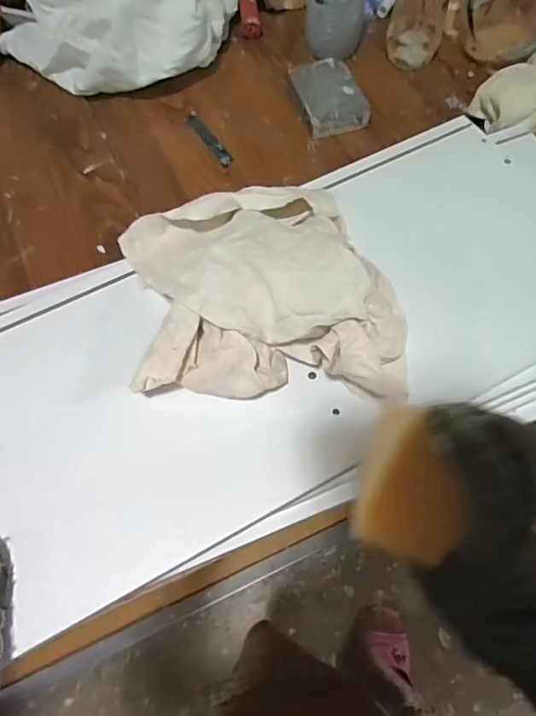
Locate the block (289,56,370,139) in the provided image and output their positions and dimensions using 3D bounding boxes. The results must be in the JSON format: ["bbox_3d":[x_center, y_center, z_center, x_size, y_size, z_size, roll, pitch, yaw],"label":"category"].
[{"bbox_3d":[0.068,-0.304,0.557,0.070,0.028,0.104,-16,63,-5],"label":"block"}]

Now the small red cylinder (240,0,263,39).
[{"bbox_3d":[-0.023,-0.457,0.636,0.024,0.020,0.066,-8,80,-1],"label":"small red cylinder"}]

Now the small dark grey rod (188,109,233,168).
[{"bbox_3d":[-0.069,-0.253,0.555,0.017,0.004,0.101,-29,65,-12],"label":"small dark grey rod"}]

